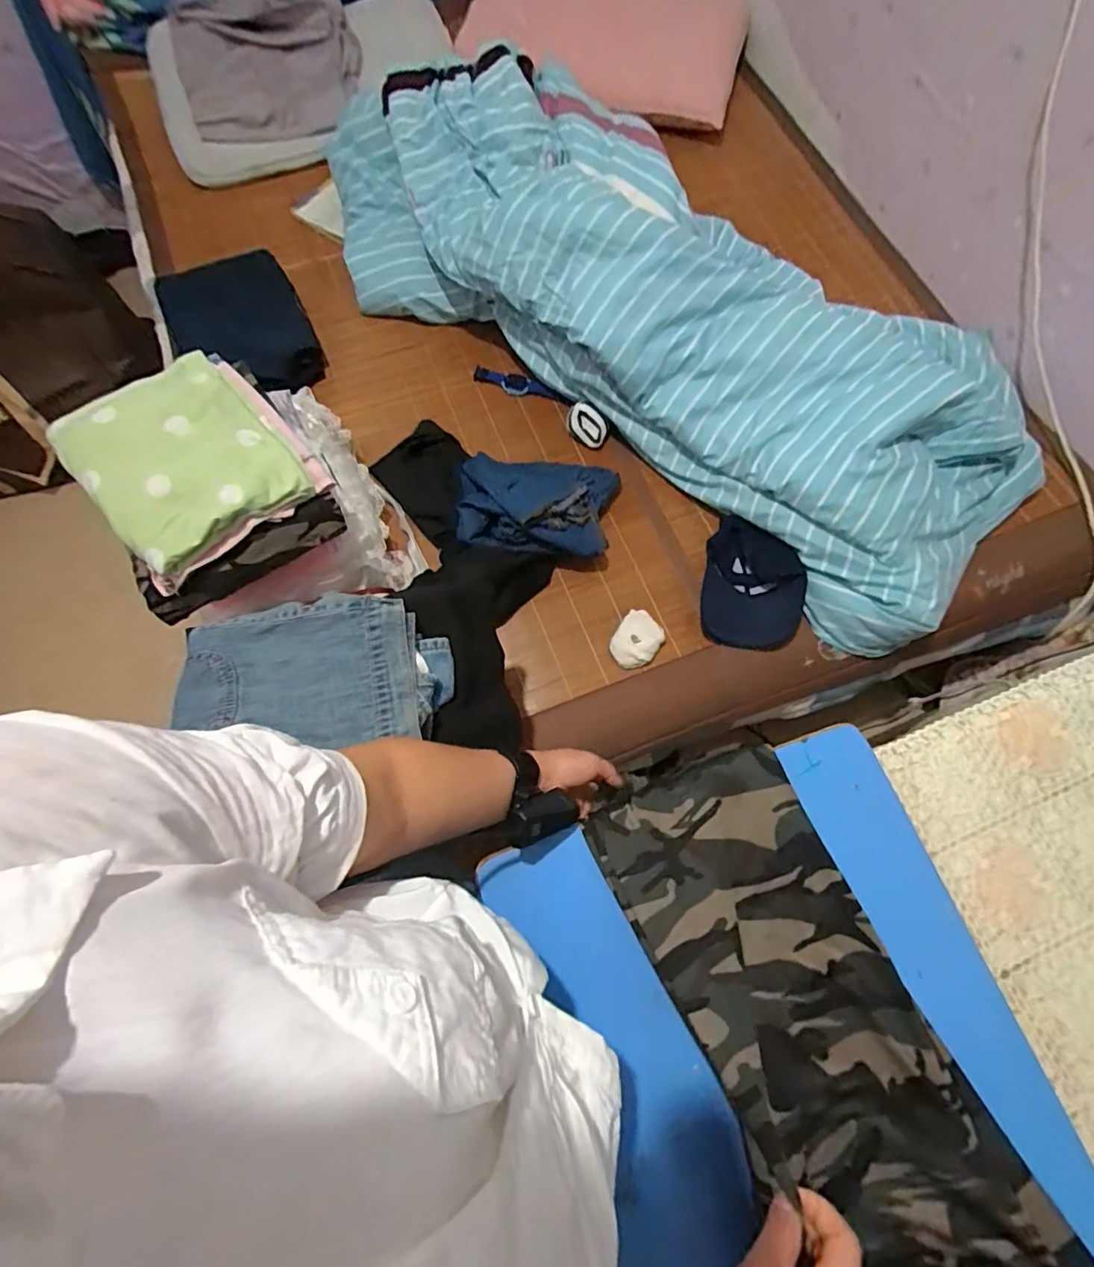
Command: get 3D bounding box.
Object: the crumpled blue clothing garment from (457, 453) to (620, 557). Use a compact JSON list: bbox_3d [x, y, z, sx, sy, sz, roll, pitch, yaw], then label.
[{"bbox_3d":[-0.018,-0.230,0.965,0.275,0.122,0.211,4,72,3],"label":"crumpled blue clothing garment"}]

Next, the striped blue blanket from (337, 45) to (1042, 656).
[{"bbox_3d":[0.171,-0.636,1.012,1.477,0.263,0.585,39,77,12],"label":"striped blue blanket"}]

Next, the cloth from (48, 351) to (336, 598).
[{"bbox_3d":[-0.466,-0.238,0.721,0.241,0.077,0.271,-38,75,-11],"label":"cloth"}]

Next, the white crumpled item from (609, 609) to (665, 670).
[{"bbox_3d":[0.150,0.011,0.926,0.078,0.036,0.100,32,75,11],"label":"white crumpled item"}]

